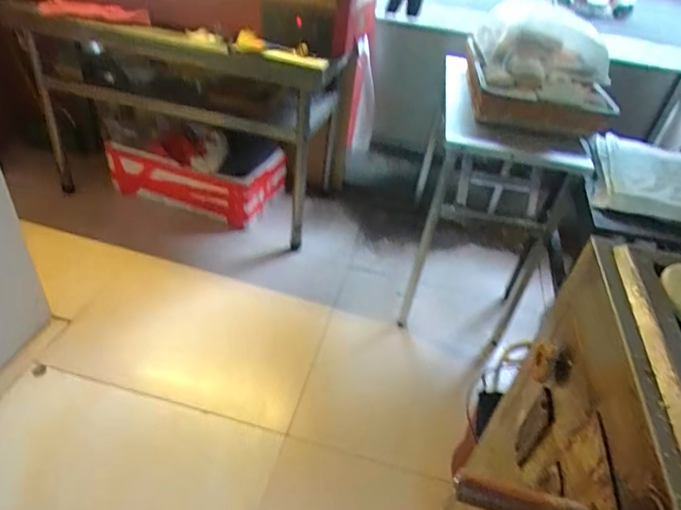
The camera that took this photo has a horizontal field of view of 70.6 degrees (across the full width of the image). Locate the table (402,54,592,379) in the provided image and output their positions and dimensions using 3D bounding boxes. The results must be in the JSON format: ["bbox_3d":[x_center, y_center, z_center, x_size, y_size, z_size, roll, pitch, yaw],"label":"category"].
[{"bbox_3d":[0.543,-0.231,1.872,0.440,0.743,0.940,11,39,4],"label":"table"}]

